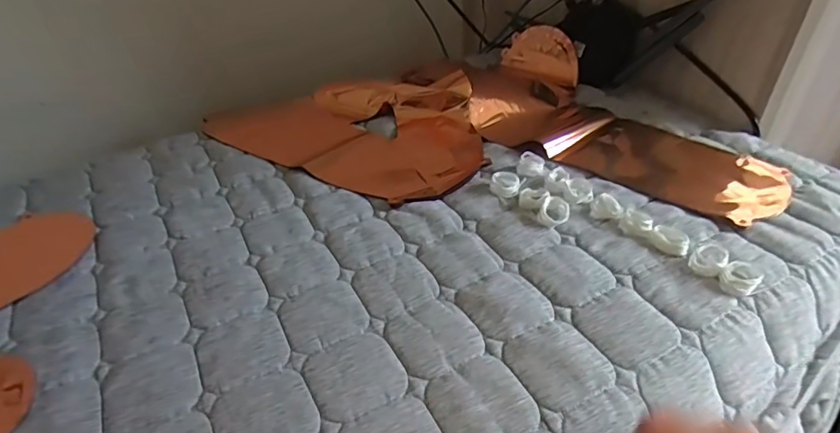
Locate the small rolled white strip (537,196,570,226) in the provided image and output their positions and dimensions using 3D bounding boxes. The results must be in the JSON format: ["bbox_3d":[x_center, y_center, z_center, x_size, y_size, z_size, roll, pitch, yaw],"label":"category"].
[{"bbox_3d":[0.130,-0.006,0.465,0.028,0.016,0.034,13,42,19],"label":"small rolled white strip"}]

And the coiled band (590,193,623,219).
[{"bbox_3d":[0.182,-0.010,0.467,0.028,0.013,0.022,7,40,11],"label":"coiled band"}]

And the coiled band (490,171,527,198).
[{"bbox_3d":[0.091,-0.033,0.500,0.035,0.017,0.026,7,40,11],"label":"coiled band"}]

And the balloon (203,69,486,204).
[{"bbox_3d":[-0.094,-0.124,0.607,0.364,0.049,0.198,19,43,24],"label":"balloon"}]

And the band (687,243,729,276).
[{"bbox_3d":[0.245,0.036,0.405,0.029,0.013,0.025,-27,45,-28],"label":"band"}]

